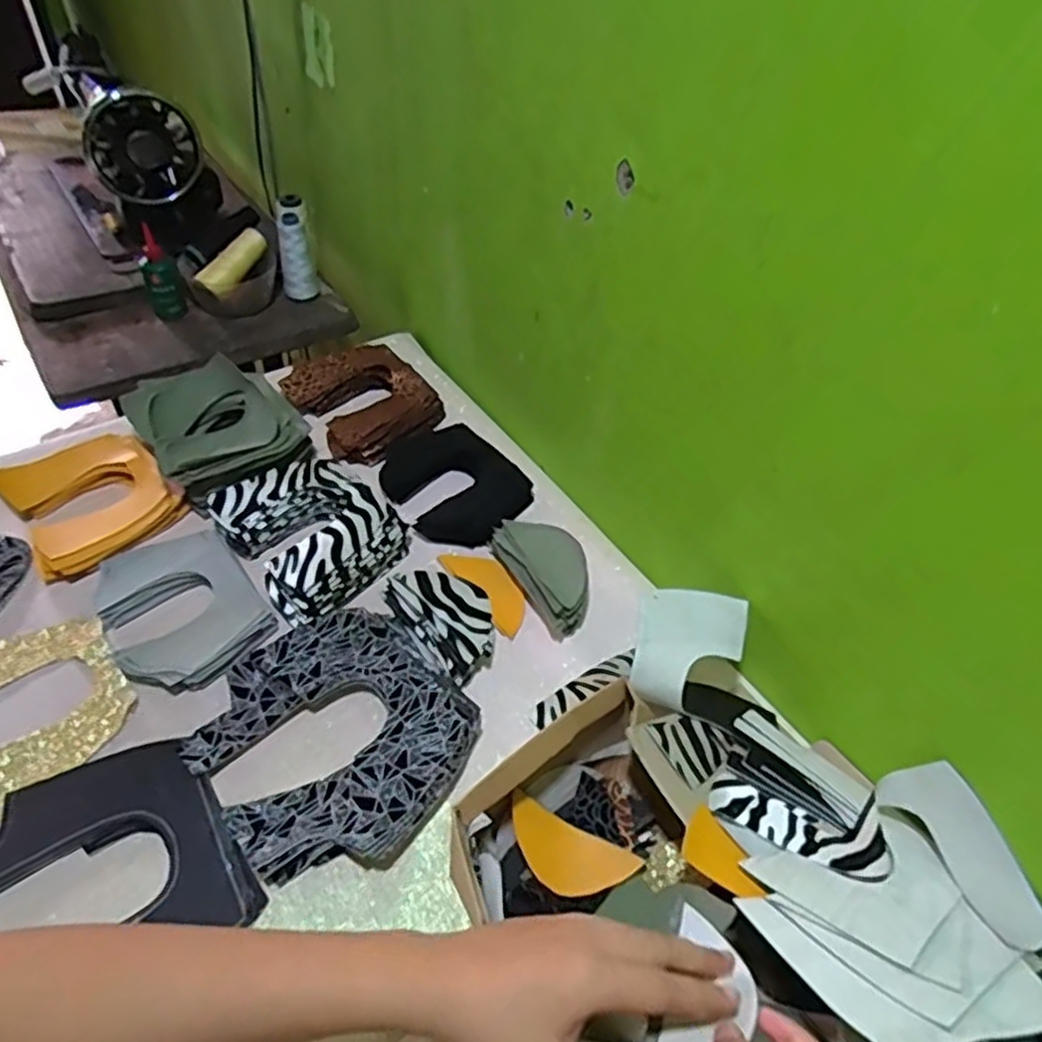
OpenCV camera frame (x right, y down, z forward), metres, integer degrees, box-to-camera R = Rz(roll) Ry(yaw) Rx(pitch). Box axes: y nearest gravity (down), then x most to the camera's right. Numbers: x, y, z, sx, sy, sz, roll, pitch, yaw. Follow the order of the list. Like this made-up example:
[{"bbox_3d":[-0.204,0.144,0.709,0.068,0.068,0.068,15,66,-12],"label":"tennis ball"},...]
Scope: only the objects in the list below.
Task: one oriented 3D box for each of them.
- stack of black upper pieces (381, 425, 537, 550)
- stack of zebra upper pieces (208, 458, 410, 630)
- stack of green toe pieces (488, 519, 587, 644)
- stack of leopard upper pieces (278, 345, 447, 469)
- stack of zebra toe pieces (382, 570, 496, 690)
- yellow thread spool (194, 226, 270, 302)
[{"bbox_3d":[-0.075,-0.043,0.772,0.119,0.025,0.171,-33,58,-31],"label":"stack of black upper pieces"},{"bbox_3d":[-0.202,0.007,0.702,0.140,0.049,0.174,-31,57,-30],"label":"stack of zebra upper pieces"},{"bbox_3d":[0.025,0.044,0.693,0.064,0.041,0.127,-23,51,-24],"label":"stack of green toe pieces"},{"bbox_3d":[-0.185,-0.143,0.858,0.142,0.045,0.167,-29,57,-29],"label":"stack of leopard upper pieces"},{"bbox_3d":[-0.068,0.088,0.655,0.074,0.035,0.114,-34,59,-31],"label":"stack of zebra toe pieces"},{"bbox_3d":[-0.390,-0.350,0.979,0.033,0.044,0.117,22,55,17],"label":"yellow thread spool"}]

